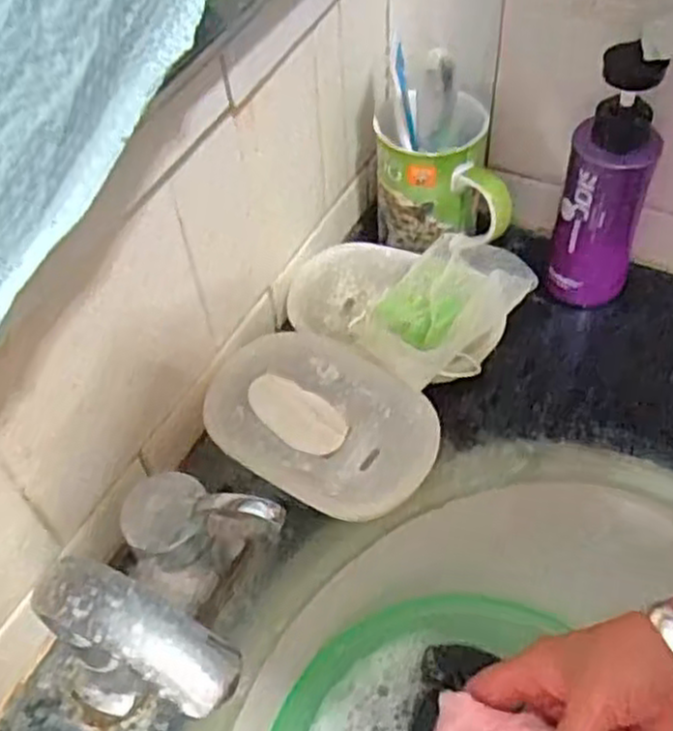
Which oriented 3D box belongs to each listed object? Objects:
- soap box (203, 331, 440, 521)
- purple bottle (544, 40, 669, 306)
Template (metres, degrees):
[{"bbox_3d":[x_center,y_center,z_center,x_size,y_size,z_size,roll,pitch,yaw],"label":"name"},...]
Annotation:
[{"bbox_3d":[-0.009,0.042,0.503,0.148,0.039,0.105,28,59,24],"label":"soap box"},{"bbox_3d":[0.180,-0.117,0.522,0.053,0.187,0.048,14,55,15],"label":"purple bottle"}]

